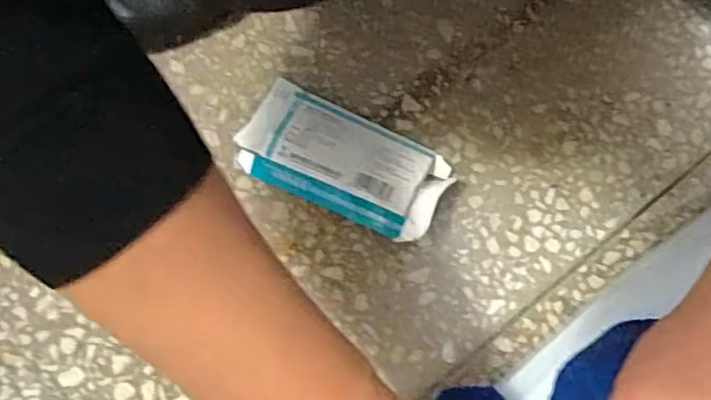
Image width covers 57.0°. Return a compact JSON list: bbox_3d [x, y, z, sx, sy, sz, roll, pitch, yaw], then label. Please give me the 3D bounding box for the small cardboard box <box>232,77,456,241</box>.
[{"bbox_3d":[-0.010,-0.028,0.468,0.147,0.025,0.078,26,70,7],"label":"small cardboard box"}]

